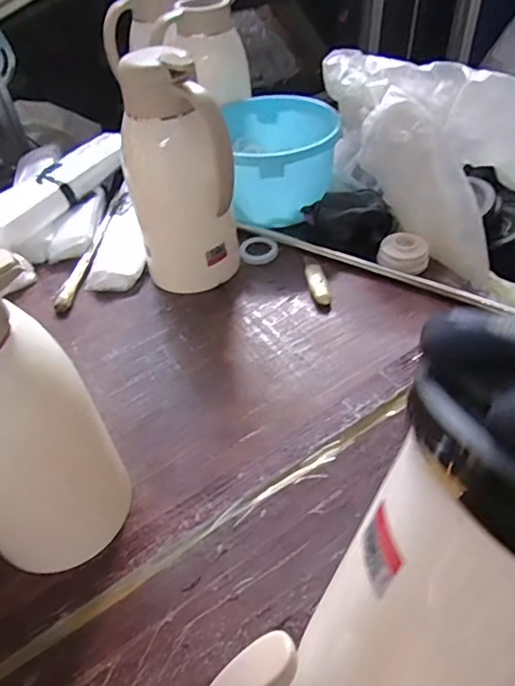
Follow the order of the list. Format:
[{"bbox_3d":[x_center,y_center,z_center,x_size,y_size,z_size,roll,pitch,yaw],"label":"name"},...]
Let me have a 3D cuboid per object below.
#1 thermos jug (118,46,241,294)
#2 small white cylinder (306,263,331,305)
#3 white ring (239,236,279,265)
[{"bbox_3d":[-0.096,-0.194,0.642,0.124,0.275,0.104,-17,45,-9],"label":"thermos jug"},{"bbox_3d":[0.079,-0.080,0.697,0.021,0.014,0.075,-11,44,-4],"label":"small white cylinder"},{"bbox_3d":[0.003,-0.137,0.763,0.055,0.009,0.058,-4,44,4],"label":"white ring"}]

